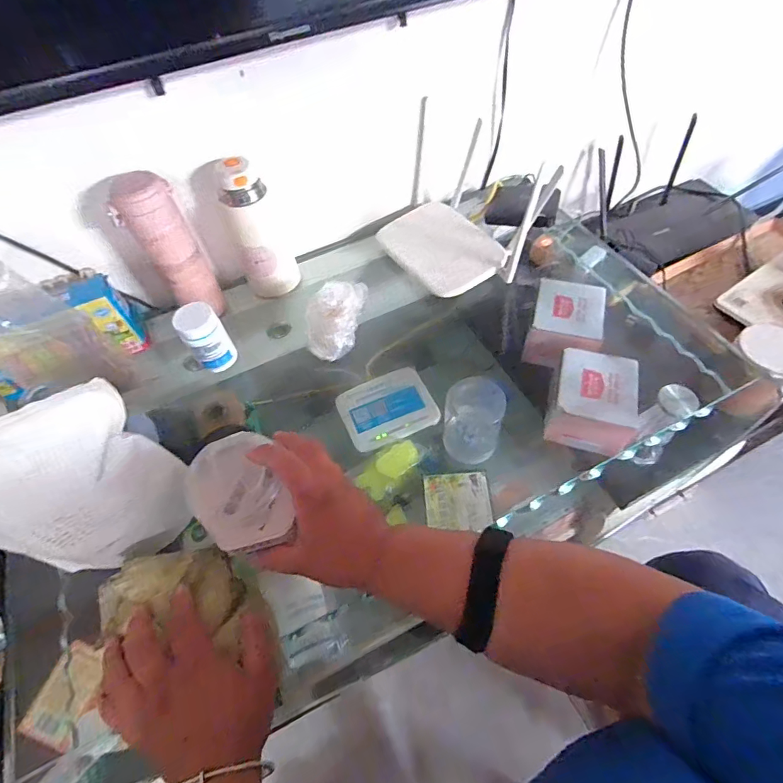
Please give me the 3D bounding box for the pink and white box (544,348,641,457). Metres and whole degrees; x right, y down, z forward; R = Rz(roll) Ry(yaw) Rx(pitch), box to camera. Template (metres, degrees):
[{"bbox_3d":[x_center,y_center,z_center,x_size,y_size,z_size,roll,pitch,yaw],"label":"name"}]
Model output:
[{"bbox_3d":[0.291,0.017,0.652,0.113,0.092,0.122,17,59,15],"label":"pink and white box"}]

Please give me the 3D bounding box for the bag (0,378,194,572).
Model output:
[{"bbox_3d":[-0.273,0.100,0.390,0.163,0.217,0.037,-32,59,-15],"label":"bag"}]

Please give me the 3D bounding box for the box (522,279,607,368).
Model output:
[{"bbox_3d":[0.286,-0.113,0.727,0.103,0.069,0.135,14,59,14],"label":"box"}]

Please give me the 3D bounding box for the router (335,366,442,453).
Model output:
[{"bbox_3d":[-0.007,0.028,0.737,0.147,0.022,0.117,-24,58,-11],"label":"router"}]

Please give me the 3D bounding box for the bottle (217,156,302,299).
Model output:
[{"bbox_3d":[-0.189,-0.224,0.628,0.076,0.186,0.070,-19,57,-7],"label":"bottle"}]

